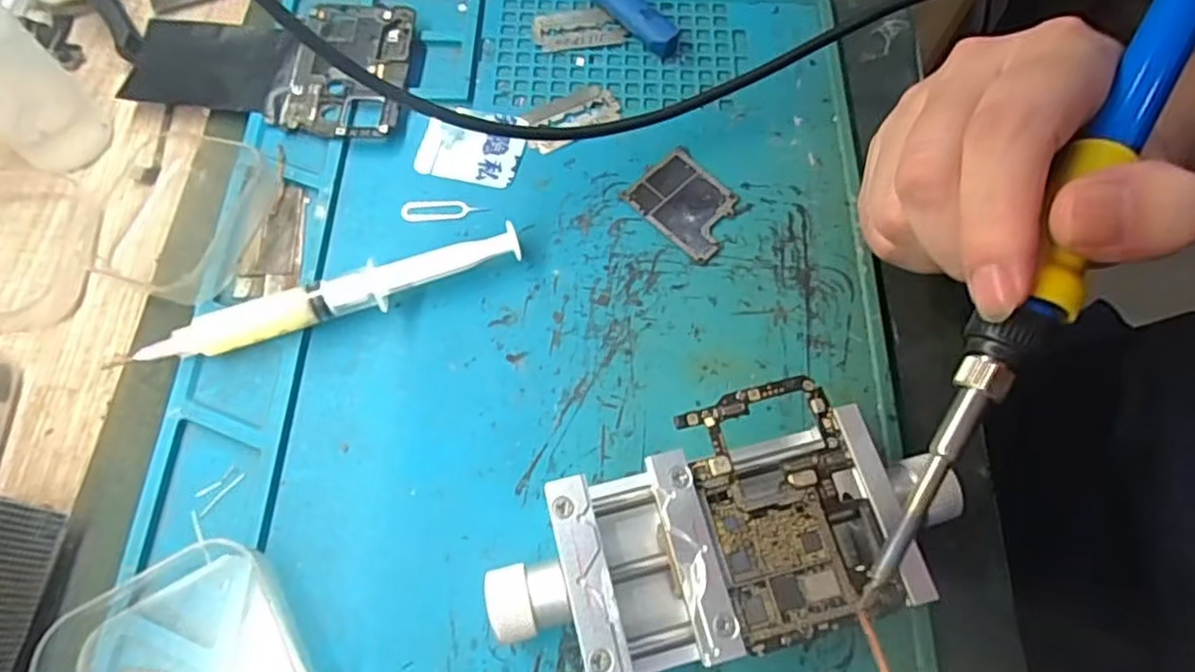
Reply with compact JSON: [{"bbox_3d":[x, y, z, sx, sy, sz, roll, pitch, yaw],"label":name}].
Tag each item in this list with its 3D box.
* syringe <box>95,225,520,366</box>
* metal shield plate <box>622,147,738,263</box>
[{"bbox_3d":[-0.093,-0.011,0.235,0.137,0.017,0.016,-20,69,-9],"label":"syringe"},{"bbox_3d":[0.036,-0.053,0.261,0.041,0.004,0.033,43,73,15],"label":"metal shield plate"}]

